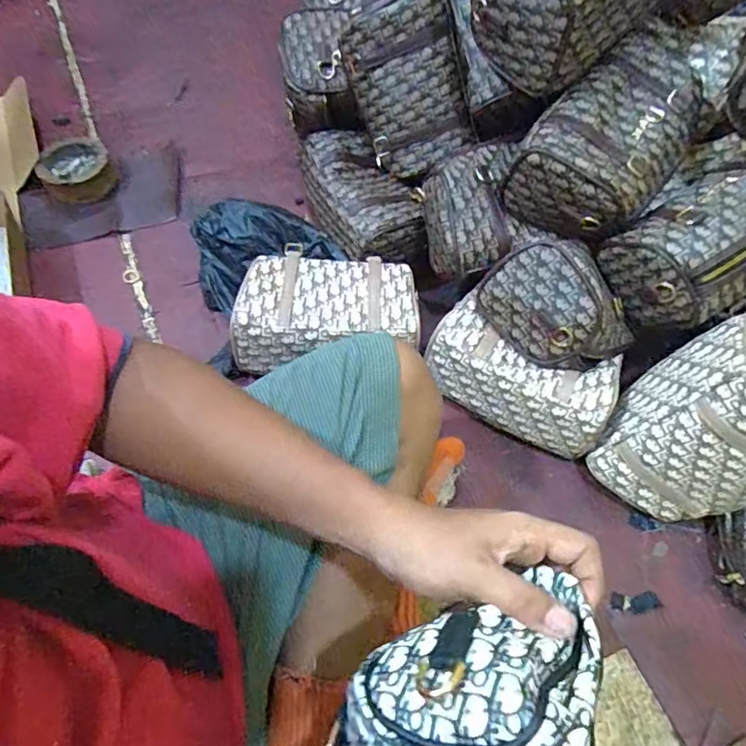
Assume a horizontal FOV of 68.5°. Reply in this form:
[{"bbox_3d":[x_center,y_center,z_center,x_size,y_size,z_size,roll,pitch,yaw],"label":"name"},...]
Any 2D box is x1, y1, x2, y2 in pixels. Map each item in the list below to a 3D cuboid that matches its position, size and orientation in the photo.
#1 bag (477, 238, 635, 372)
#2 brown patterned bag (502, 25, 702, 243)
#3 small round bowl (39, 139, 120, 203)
[{"bbox_3d":[0.214,-0.081,0.627,0.167,0.103,0.101,42,68,18],"label":"bag"},{"bbox_3d":[0.276,-0.261,0.636,0.140,0.120,0.219,37,67,17],"label":"brown patterned bag"},{"bbox_3d":[-0.490,-0.333,0.909,0.115,0.054,0.113,-27,66,-15],"label":"small round bowl"}]

